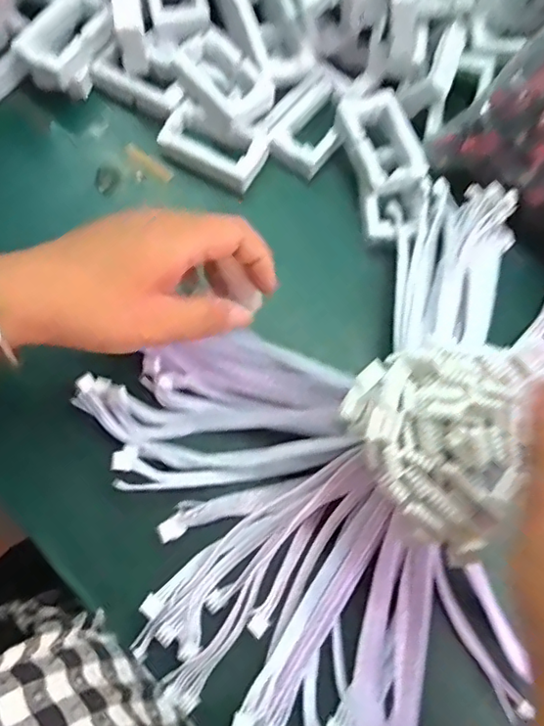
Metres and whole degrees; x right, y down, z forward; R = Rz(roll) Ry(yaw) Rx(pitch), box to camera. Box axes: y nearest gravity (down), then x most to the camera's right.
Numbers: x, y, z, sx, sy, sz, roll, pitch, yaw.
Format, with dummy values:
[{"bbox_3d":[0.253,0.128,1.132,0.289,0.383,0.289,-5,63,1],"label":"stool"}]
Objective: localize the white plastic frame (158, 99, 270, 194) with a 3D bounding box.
[{"bbox_3d":[-0.040,-0.148,0.383,0.068,0.014,0.039,25,71,7],"label":"white plastic frame"}]

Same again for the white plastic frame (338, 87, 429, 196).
[{"bbox_3d":[0.073,-0.149,0.372,0.047,0.014,0.068,-17,71,-9],"label":"white plastic frame"}]

